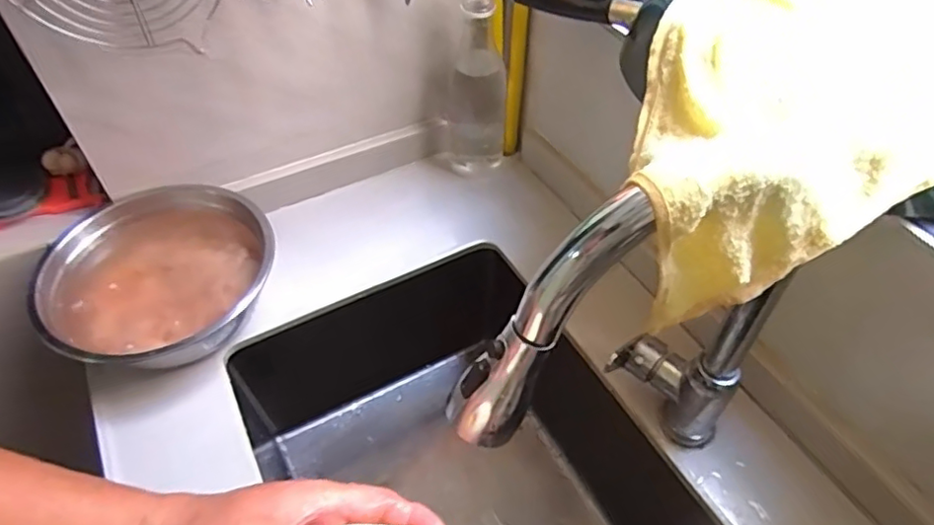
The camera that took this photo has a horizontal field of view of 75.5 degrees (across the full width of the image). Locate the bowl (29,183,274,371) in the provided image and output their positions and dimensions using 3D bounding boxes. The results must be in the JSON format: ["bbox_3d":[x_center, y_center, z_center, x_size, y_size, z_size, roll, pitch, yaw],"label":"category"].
[{"bbox_3d":[-0.326,0.026,0.659,0.218,0.089,0.227,0,49,0],"label":"bowl"}]

